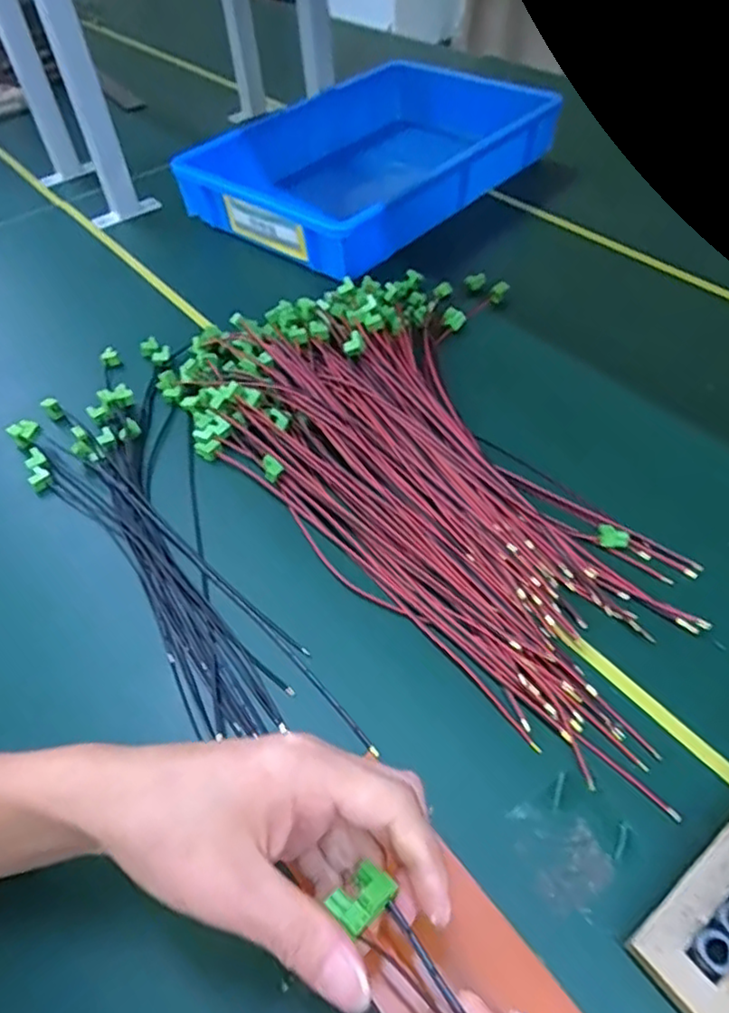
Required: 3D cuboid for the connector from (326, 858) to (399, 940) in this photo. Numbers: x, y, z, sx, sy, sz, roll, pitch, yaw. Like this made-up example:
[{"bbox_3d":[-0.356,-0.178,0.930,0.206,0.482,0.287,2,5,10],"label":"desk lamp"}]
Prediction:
[{"bbox_3d":[-0.001,0.162,0.271,0.026,0.008,0.019,-39,58,-25],"label":"connector"}]

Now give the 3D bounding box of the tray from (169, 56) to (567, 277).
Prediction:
[{"bbox_3d":[0.020,-0.450,0.852,0.287,0.090,0.465,35,61,29],"label":"tray"}]

